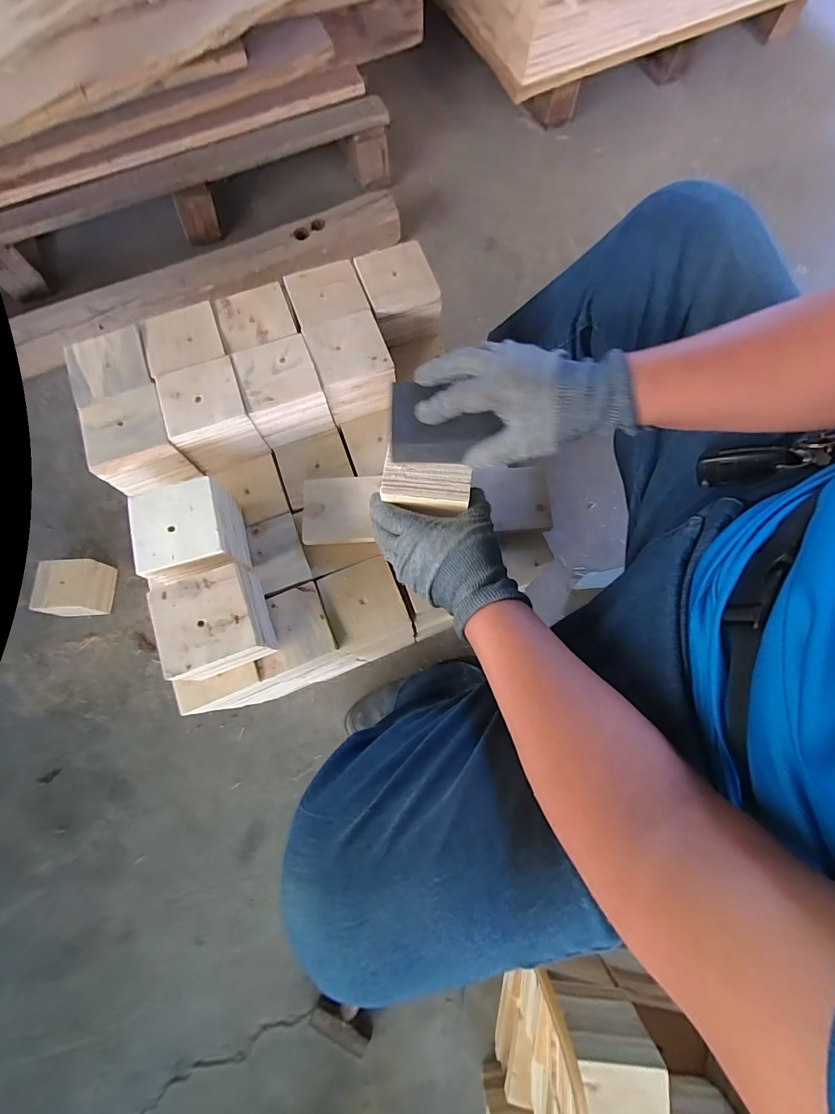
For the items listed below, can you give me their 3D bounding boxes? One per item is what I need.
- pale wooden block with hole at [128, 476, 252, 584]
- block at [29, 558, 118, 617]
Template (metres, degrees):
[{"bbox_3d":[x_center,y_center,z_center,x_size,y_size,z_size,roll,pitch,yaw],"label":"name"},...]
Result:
[{"bbox_3d":[-0.259,-0.024,0.475,0.100,0.080,0.099,-17,76,-4],"label":"pale wooden block with hole"},{"bbox_3d":[-0.646,0.059,0.779,0.116,0.079,0.098,0,76,0],"label":"block"}]

